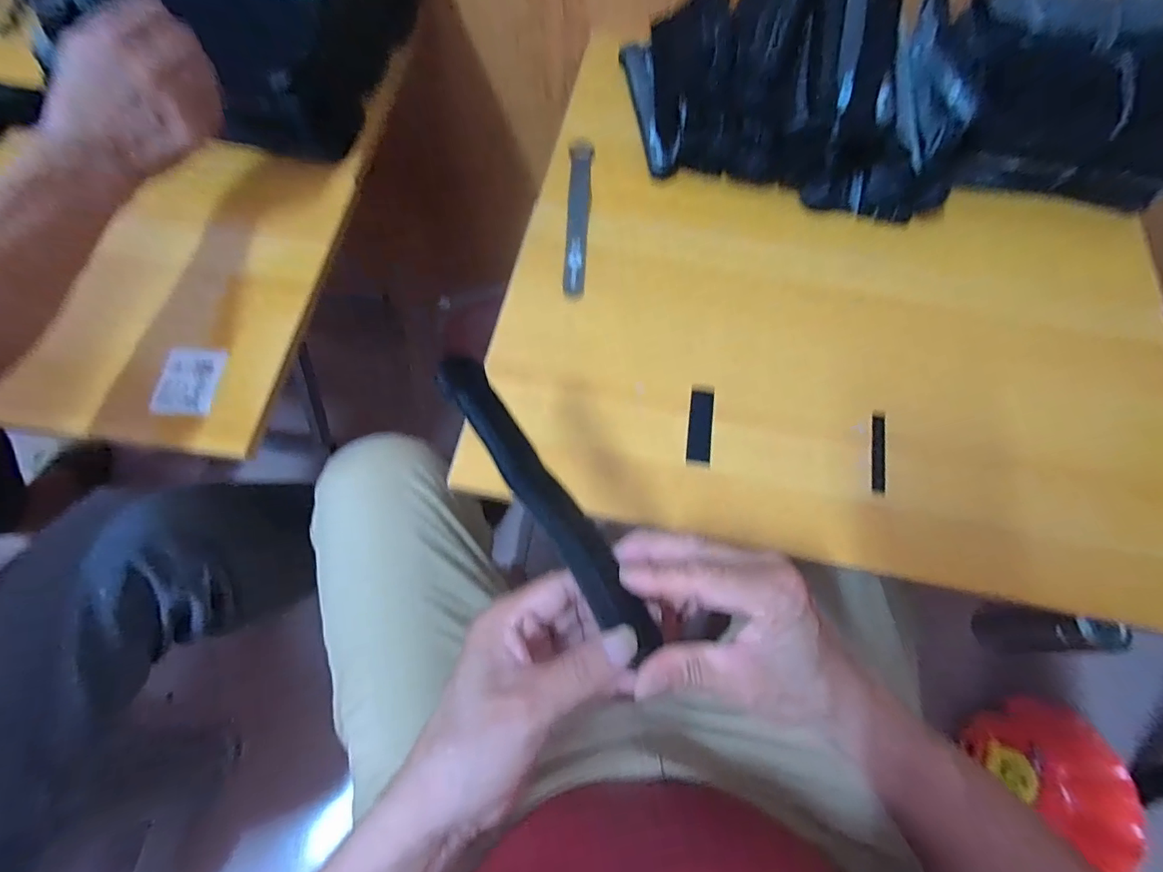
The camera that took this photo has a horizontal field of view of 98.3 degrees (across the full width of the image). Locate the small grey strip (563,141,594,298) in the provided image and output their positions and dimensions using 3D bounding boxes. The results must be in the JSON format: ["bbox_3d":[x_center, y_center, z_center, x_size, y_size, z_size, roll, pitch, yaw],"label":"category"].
[{"bbox_3d":[-0.002,-0.218,0.493,0.023,0.004,0.188,1,68,0],"label":"small grey strip"}]

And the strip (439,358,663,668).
[{"bbox_3d":[-0.019,0.036,0.276,0.025,0.013,0.187,-34,83,-12],"label":"strip"}]

